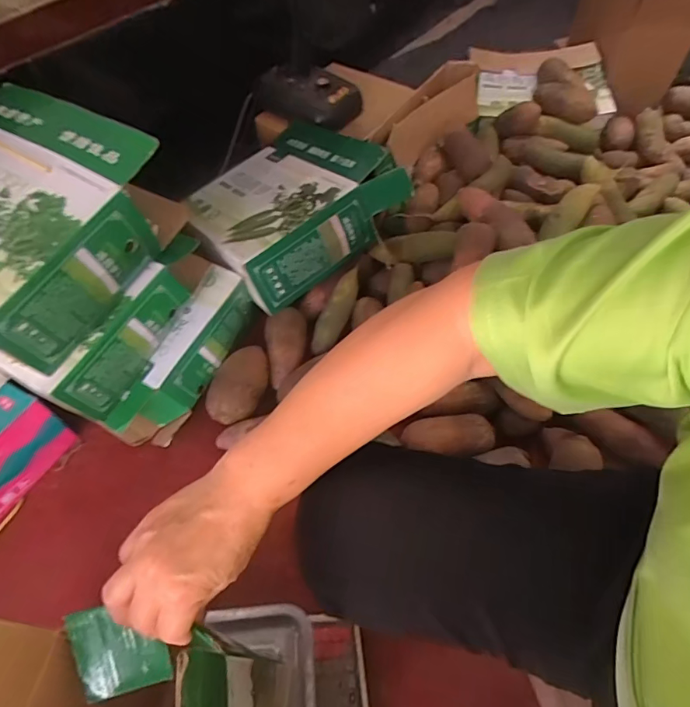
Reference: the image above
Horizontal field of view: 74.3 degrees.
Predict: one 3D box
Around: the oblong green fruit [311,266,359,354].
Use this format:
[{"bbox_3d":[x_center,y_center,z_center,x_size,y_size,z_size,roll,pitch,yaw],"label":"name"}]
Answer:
[{"bbox_3d":[-0.014,-0.085,0.915,0.053,0.048,0.184,30,100,21],"label":"oblong green fruit"}]

